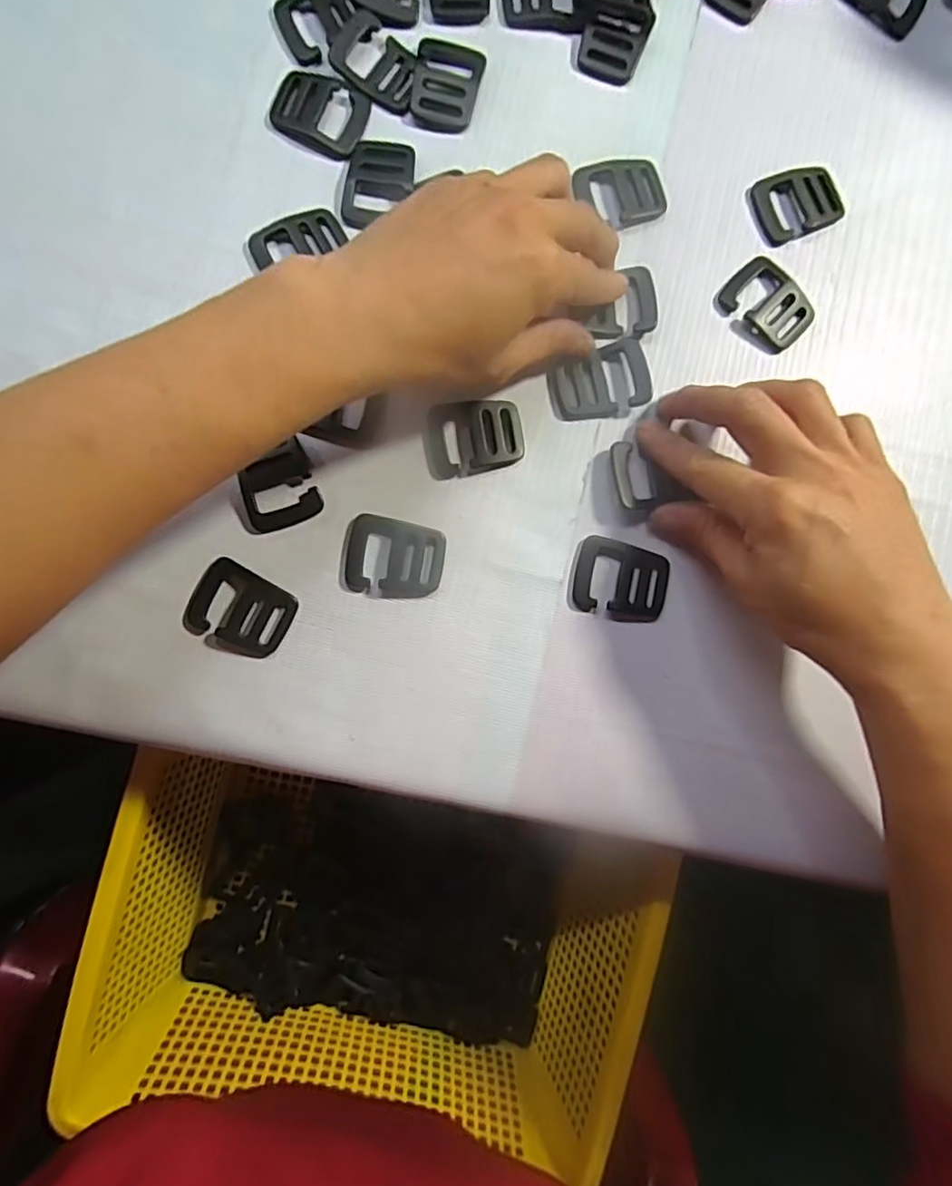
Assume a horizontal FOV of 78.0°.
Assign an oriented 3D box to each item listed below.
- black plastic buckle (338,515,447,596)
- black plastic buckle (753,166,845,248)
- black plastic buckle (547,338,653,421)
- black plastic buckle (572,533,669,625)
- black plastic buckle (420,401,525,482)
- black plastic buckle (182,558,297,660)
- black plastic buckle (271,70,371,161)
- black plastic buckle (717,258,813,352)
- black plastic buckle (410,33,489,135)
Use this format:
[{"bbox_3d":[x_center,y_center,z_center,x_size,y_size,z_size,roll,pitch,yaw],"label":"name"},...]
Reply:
[{"bbox_3d":[-0.037,-0.016,0.264,0.045,0.005,0.035,10,86,-4],"label":"black plastic buckle"},{"bbox_3d":[0.157,-0.192,0.289,0.043,0.006,0.032,-24,89,-5],"label":"black plastic buckle"},{"bbox_3d":[0.057,-0.099,0.274,0.045,0.008,0.032,-14,88,-5],"label":"black plastic buckle"},{"bbox_3d":[0.067,-0.005,0.271,0.043,0.004,0.034,14,86,-4],"label":"black plastic buckle"},{"bbox_3d":[-0.001,-0.072,0.270,0.045,0.005,0.033,-8,88,-5],"label":"black plastic buckle"},{"bbox_3d":[-0.105,0.008,0.260,0.045,0.004,0.036,30,85,-2],"label":"black plastic buckle"},{"bbox_3d":[-0.073,-0.226,0.275,0.041,0.004,0.035,19,86,-3],"label":"black plastic buckle"},{"bbox_3d":[0.142,-0.139,0.285,0.032,0.005,0.043,-44,91,-5],"label":"black plastic buckle"},{"bbox_3d":[-0.014,-0.244,0.281,0.031,0.004,0.043,9,87,-4],"label":"black plastic buckle"}]

